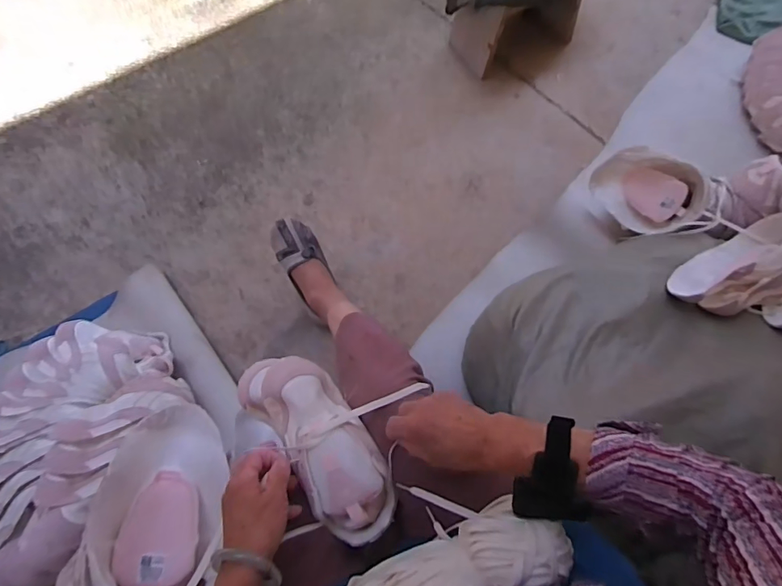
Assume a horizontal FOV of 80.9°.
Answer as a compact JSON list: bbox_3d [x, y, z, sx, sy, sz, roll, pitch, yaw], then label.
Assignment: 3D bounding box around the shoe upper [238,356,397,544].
[{"bbox_3d":[-0.083,0.177,0.544,0.098,0.081,0.237,-36,77,-15],"label":"shoe upper"}]

